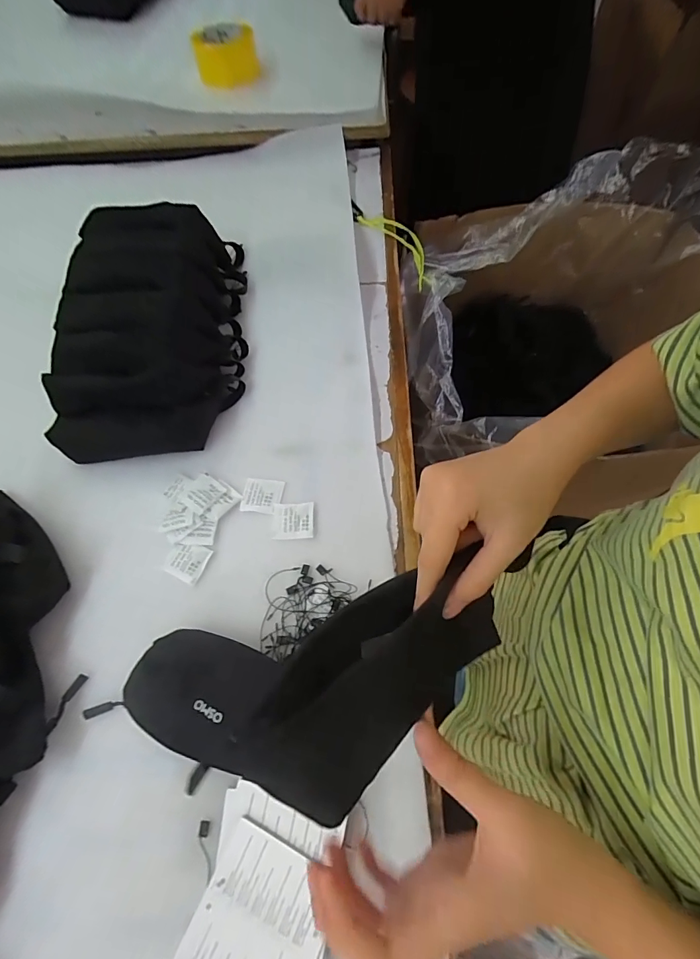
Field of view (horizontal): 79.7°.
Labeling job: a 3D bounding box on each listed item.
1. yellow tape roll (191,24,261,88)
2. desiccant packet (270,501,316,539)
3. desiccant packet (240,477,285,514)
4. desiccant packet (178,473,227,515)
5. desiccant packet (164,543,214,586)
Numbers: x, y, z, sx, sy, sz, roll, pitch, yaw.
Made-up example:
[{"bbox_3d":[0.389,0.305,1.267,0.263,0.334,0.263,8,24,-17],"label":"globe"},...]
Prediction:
[{"bbox_3d":[-0.216,-0.740,0.732,0.105,0.064,0.105,-1,65,2],"label":"yellow tape roll"},{"bbox_3d":[-0.060,0.043,0.443,0.044,0.005,0.039,-1,65,2],"label":"desiccant packet"},{"bbox_3d":[-0.096,0.017,0.457,0.042,0.004,0.039,7,65,5],"label":"desiccant packet"},{"bbox_3d":[-0.162,0.015,0.458,0.037,0.005,0.040,33,70,16],"label":"desiccant packet"},{"bbox_3d":[-0.167,0.083,0.430,0.039,0.004,0.037,19,67,11],"label":"desiccant packet"}]

